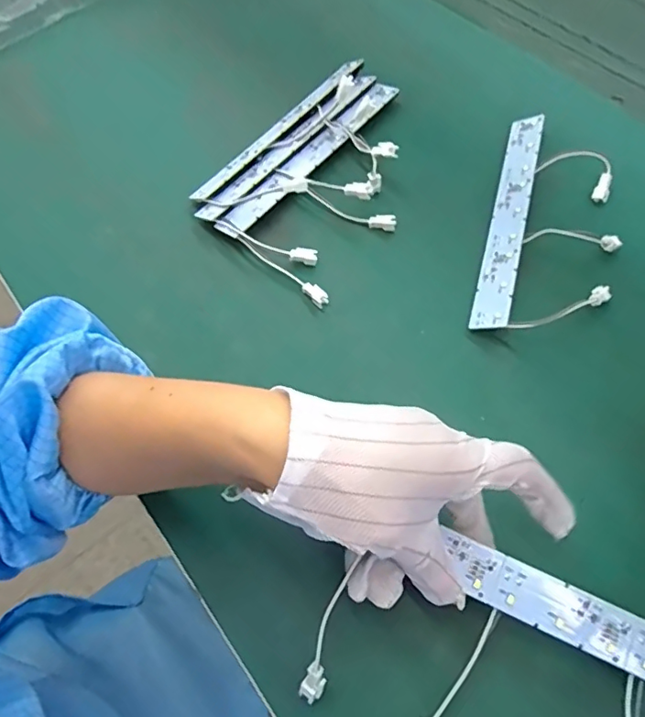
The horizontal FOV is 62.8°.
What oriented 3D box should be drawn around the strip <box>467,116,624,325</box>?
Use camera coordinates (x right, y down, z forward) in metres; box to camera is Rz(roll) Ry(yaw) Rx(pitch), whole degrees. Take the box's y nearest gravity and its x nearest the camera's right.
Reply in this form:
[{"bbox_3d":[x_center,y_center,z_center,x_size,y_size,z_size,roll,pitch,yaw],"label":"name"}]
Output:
[{"bbox_3d":[0.161,-0.095,0.371,0.081,0.019,0.190,14,65,11],"label":"strip"}]

